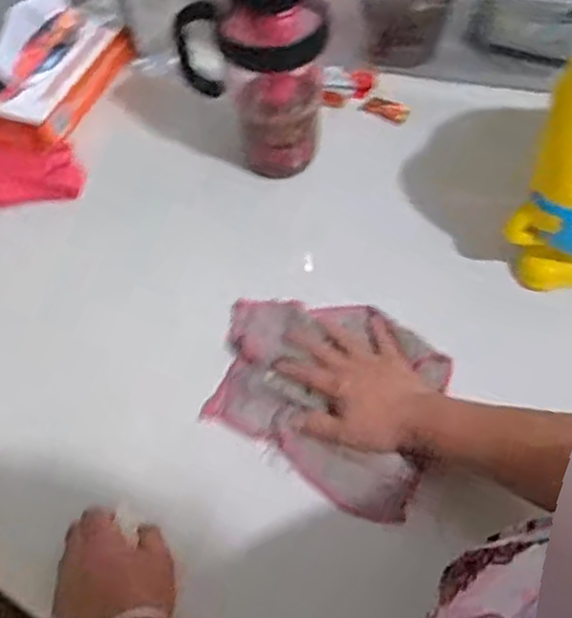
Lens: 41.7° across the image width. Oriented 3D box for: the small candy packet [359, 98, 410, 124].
[{"bbox_3d":[0.116,-0.234,0.876,0.055,0.004,0.026,22,80,10],"label":"small candy packet"}]

